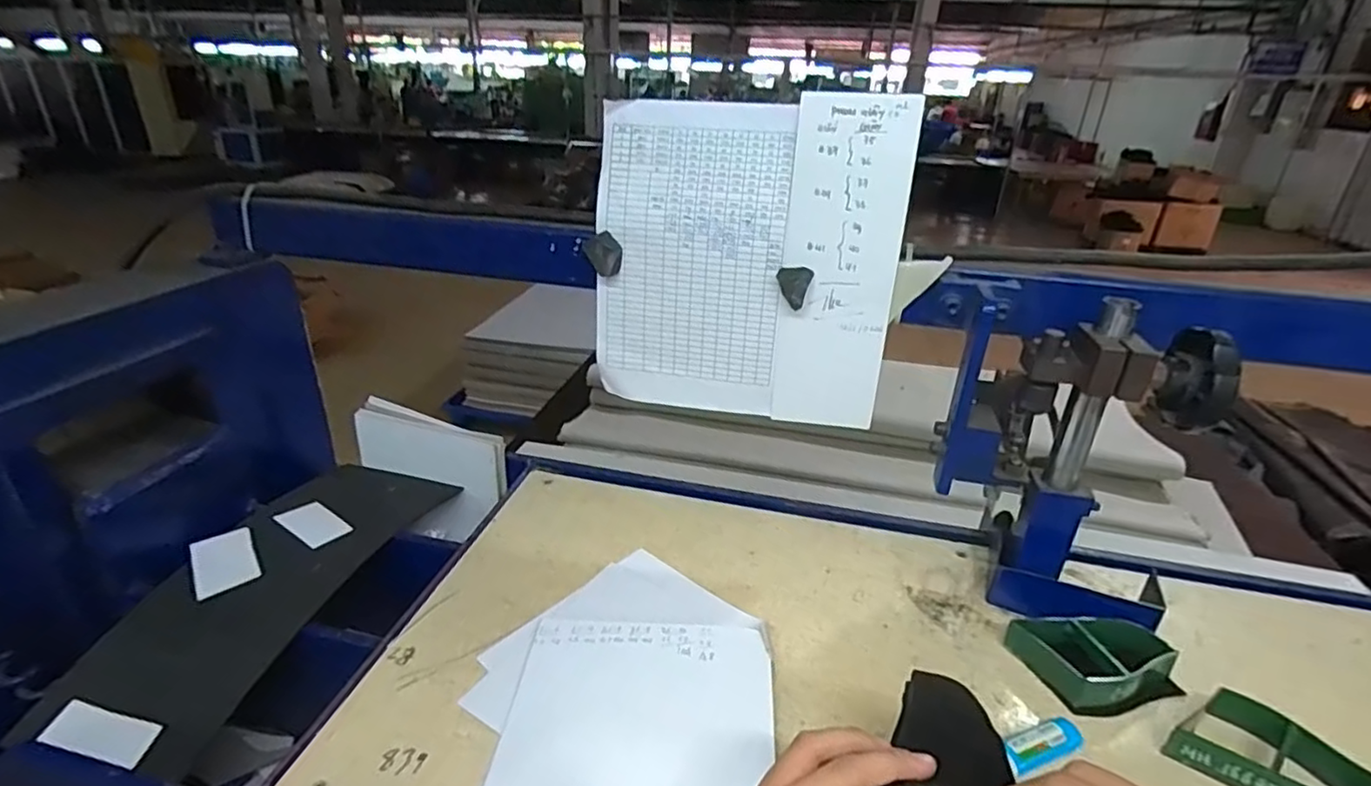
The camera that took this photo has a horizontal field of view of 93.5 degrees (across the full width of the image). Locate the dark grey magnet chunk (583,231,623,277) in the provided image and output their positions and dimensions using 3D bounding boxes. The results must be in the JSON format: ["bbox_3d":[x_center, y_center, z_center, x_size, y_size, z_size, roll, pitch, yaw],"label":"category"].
[{"bbox_3d":[-0.079,-0.133,0.625,0.035,0.041,0.013,-2,28,-11],"label":"dark grey magnet chunk"}]

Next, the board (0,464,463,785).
[{"bbox_3d":[-0.411,0.182,0.653,0.181,0.048,0.398,10,28,13],"label":"board"}]

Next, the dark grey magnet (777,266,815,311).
[{"bbox_3d":[0.101,-0.098,0.599,0.031,0.035,0.016,7,28,7],"label":"dark grey magnet"}]

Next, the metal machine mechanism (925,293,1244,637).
[{"bbox_3d":[0.329,0.061,0.559,0.200,0.268,0.084,19,34,31],"label":"metal machine mechanism"}]

